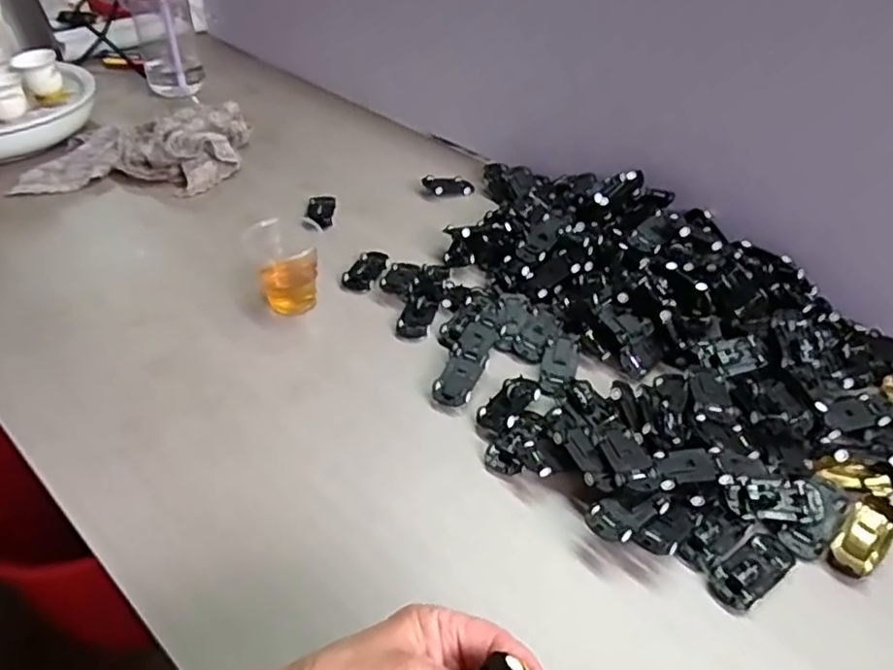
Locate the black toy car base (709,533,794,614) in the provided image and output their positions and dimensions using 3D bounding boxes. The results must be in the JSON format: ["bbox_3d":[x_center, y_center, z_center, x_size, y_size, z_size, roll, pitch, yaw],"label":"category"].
[{"bbox_3d":[0.201,0.152,0.430,0.068,0.009,0.030,-26,49,-26],"label":"black toy car base"}]

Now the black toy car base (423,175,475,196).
[{"bbox_3d":[0.005,-0.182,0.801,0.062,0.015,0.029,-1,40,-26],"label":"black toy car base"}]

